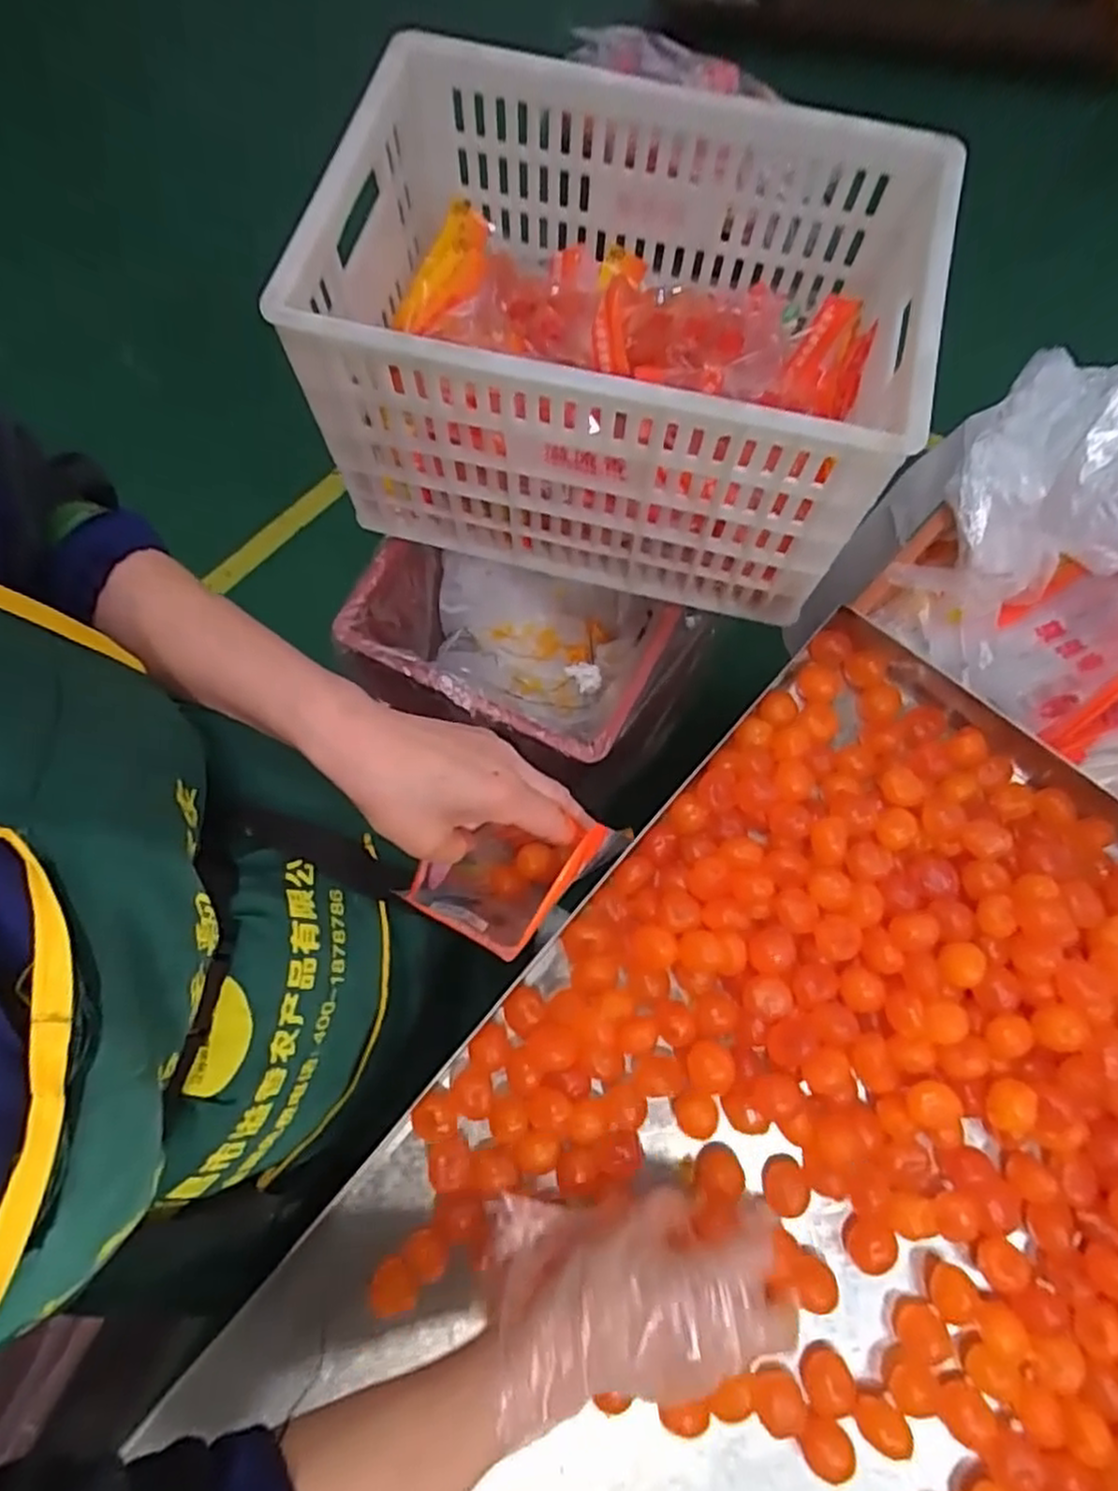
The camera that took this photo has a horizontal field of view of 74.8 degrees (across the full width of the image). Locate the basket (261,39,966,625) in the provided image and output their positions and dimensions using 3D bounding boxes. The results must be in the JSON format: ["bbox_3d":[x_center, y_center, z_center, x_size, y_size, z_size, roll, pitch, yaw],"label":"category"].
[{"bbox_3d":[0.051,-0.343,0.660,0.458,0.278,0.288,15,74,4],"label":"basket"}]

